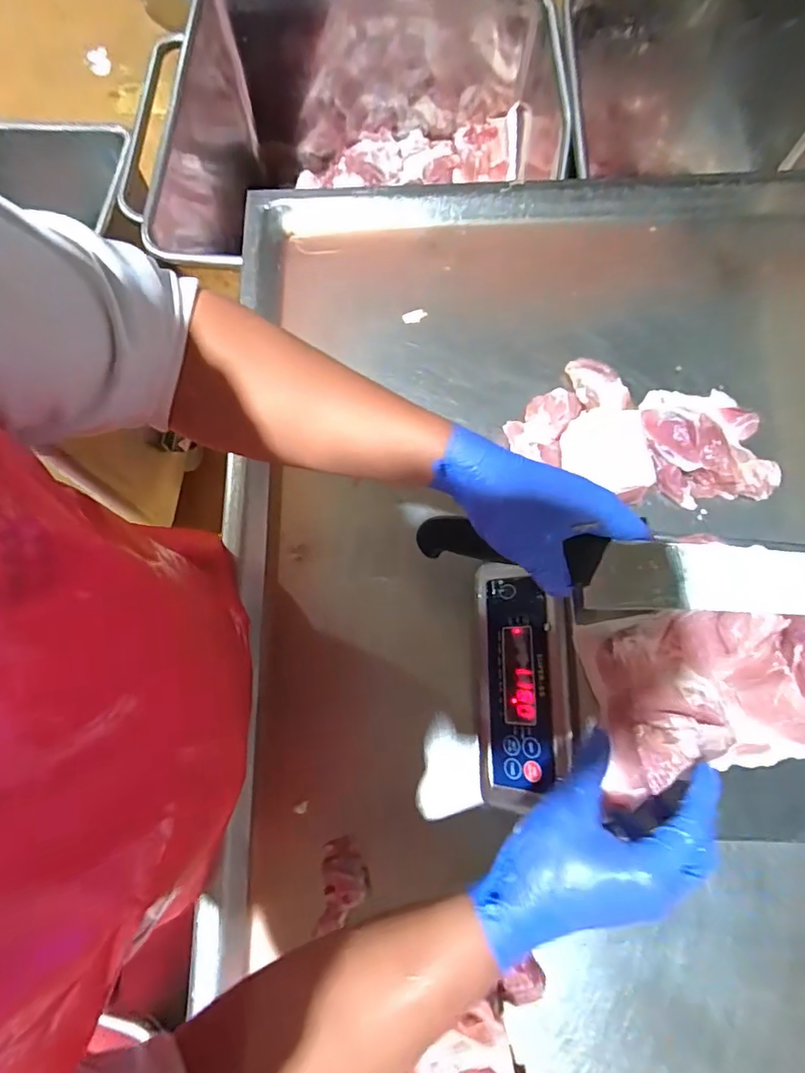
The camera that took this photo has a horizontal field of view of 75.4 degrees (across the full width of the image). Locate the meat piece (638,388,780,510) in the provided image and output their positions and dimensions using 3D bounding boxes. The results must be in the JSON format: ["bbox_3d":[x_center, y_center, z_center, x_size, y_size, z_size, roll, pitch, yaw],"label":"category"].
[{"bbox_3d":[0.328,-0.104,0.560,0.126,0.041,0.141,-6,76,0],"label":"meat piece"}]

